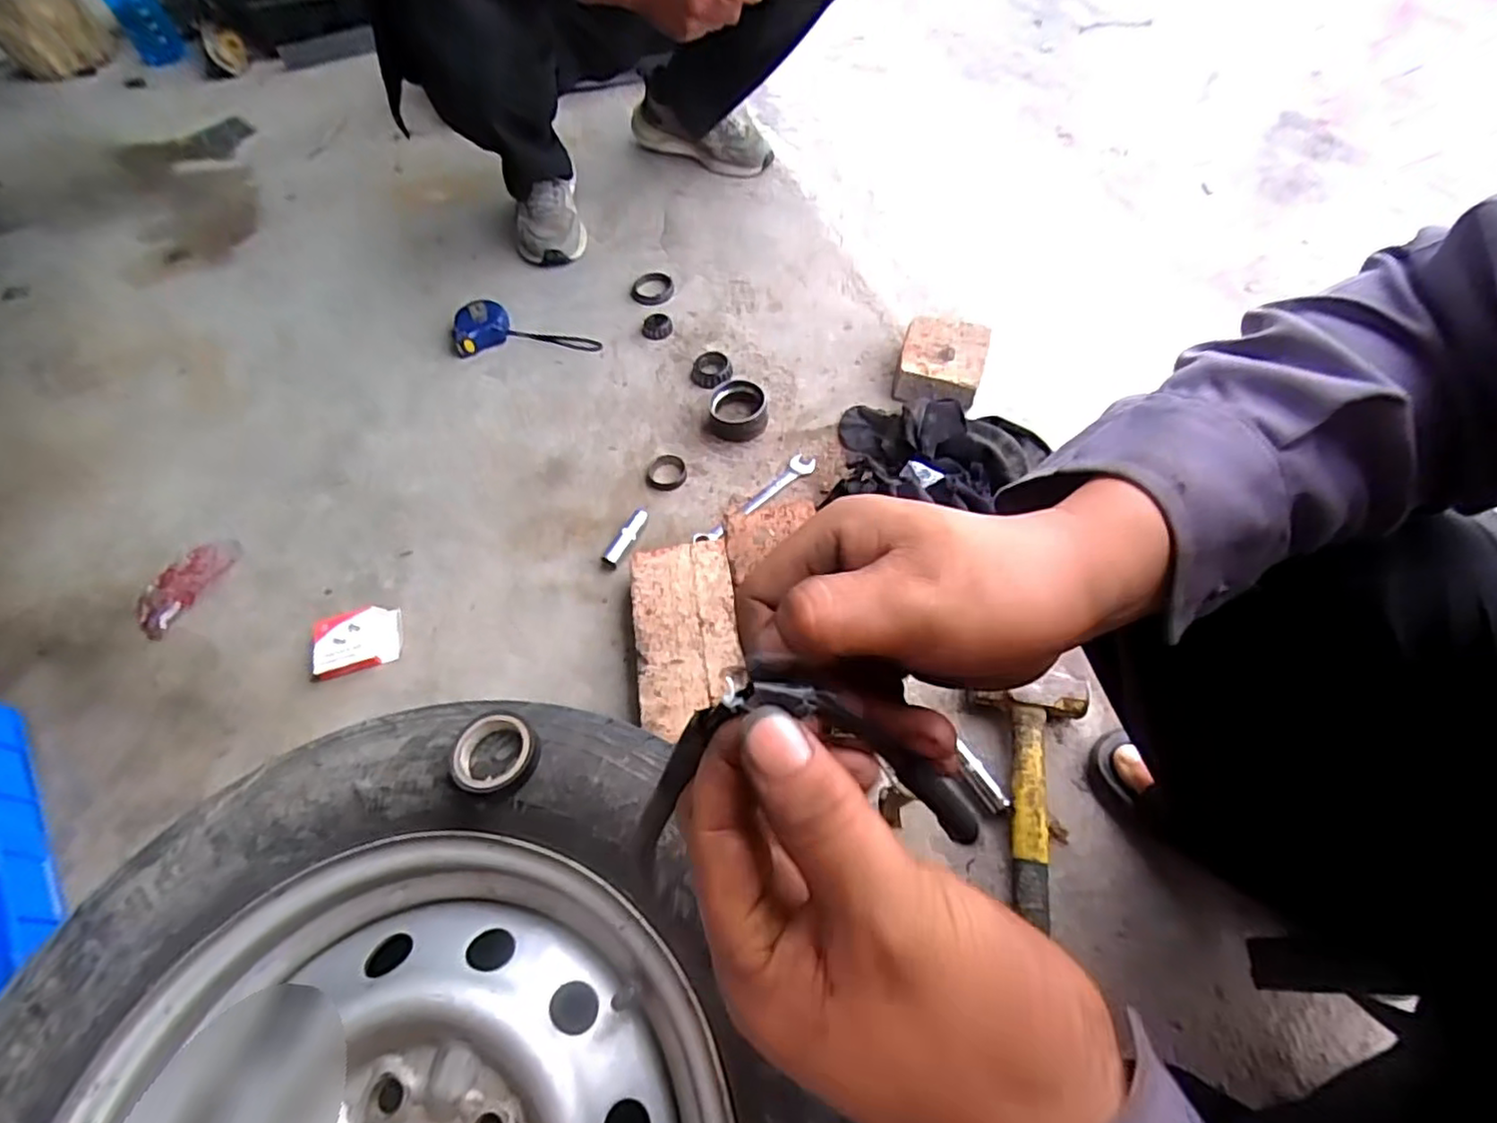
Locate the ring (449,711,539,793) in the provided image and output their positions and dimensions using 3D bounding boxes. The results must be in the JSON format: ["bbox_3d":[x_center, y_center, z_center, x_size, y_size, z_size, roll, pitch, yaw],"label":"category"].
[{"bbox_3d":[-0.181,0.135,0.468,0.055,0.018,0.057,-2,58,3],"label":"ring"}]

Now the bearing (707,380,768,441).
[{"bbox_3d":[-0.015,-0.208,0.893,0.081,0.034,0.082,-5,58,1],"label":"bearing"}]

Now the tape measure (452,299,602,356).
[{"bbox_3d":[-0.336,-0.354,0.998,0.225,0.033,0.099,0,58,4],"label":"tape measure"}]

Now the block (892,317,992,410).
[{"bbox_3d":[0.260,-0.266,0.894,0.106,0.061,0.134,14,60,12],"label":"block"}]

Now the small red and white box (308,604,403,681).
[{"bbox_3d":[-0.444,0.089,0.746,0.089,0.021,0.070,-12,58,-4],"label":"small red and white box"}]

